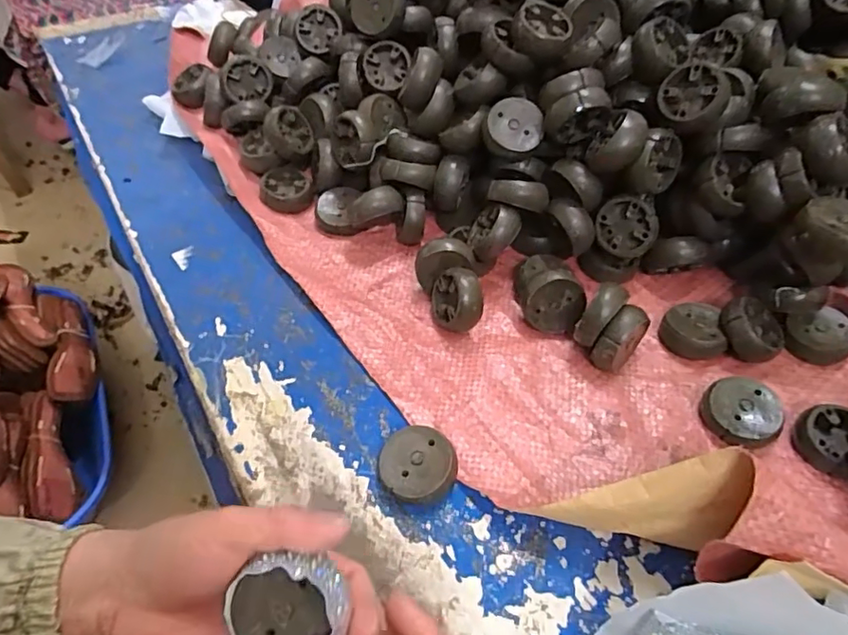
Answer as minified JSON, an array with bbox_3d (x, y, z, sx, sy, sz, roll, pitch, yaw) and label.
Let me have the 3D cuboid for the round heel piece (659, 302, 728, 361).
[{"bbox_3d":[0.219,0.010,0.458,0.043,0.023,0.046,1,50,-1],"label":"round heel piece"}]

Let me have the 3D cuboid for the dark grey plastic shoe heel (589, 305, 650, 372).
[{"bbox_3d":[0.153,0.017,0.435,0.021,0.049,0.053,37,58,26],"label":"dark grey plastic shoe heel"}]

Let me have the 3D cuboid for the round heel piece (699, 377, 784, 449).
[{"bbox_3d":[0.231,0.069,0.404,0.048,0.019,0.050,1,50,-1],"label":"round heel piece"}]

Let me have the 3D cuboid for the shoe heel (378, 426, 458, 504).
[{"bbox_3d":[-0.004,0.100,0.377,0.050,0.025,0.047,9,50,6],"label":"shoe heel"}]

